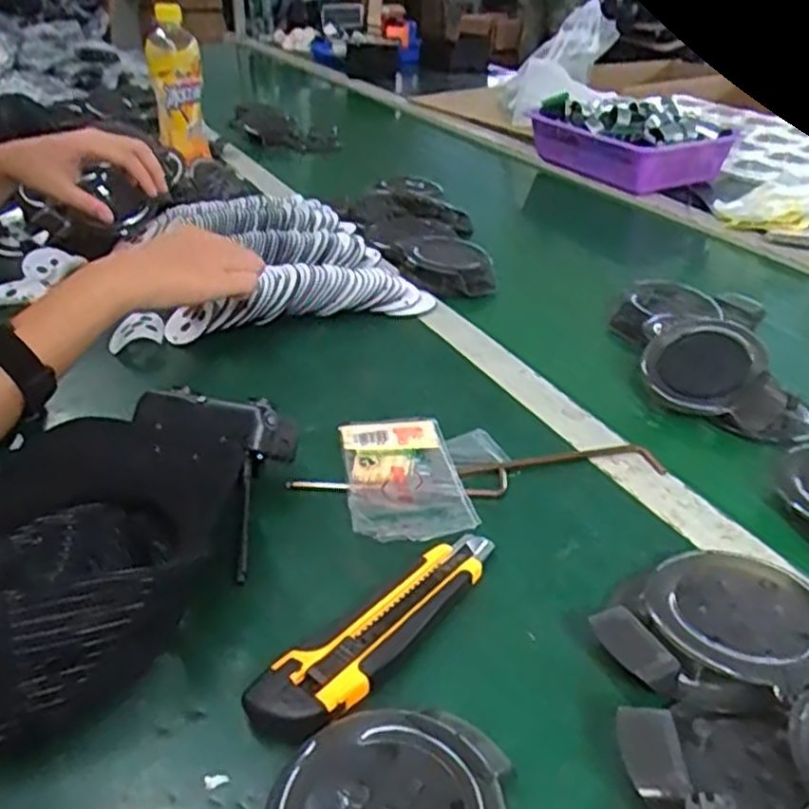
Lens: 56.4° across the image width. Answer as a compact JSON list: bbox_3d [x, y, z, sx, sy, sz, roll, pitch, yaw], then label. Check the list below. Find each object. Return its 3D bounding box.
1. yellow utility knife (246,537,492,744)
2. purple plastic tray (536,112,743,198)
[{"bbox_3d":[-0.008,0.106,0.376,0.041,0.016,0.159,24,39,32],"label":"yellow utility knife"},{"bbox_3d":[0.316,-0.366,1.086,0.150,0.063,0.252,-19,37,-29],"label":"purple plastic tray"}]

